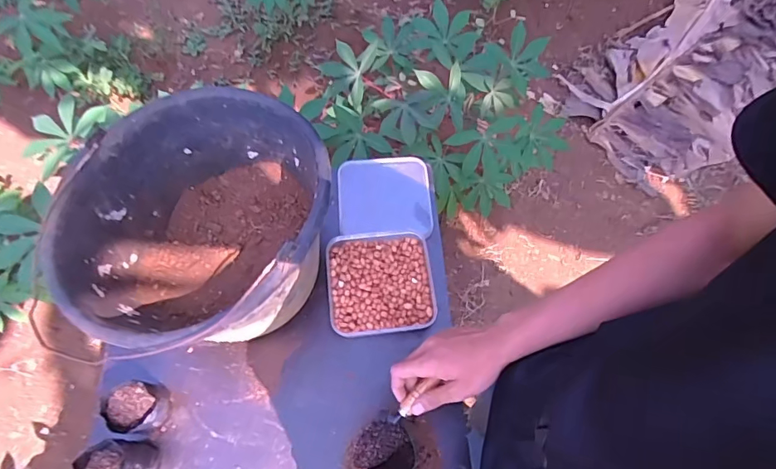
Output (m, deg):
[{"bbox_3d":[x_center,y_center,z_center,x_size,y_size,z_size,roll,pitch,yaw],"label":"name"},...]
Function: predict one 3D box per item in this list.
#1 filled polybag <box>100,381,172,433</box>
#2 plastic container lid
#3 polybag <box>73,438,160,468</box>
[{"bbox_3d":[-0.323,0.224,0.602,0.063,0.061,0.058,0,62,-1],"label":"filled polybag"},{"bbox_3d":[-0.005,-0.065,0.754,0.147,0.020,0.147,-3,65,-3],"label":"plastic container lid"},{"bbox_3d":[-0.327,0.282,0.566,0.065,0.084,0.056,-1,62,-2],"label":"polybag"}]

